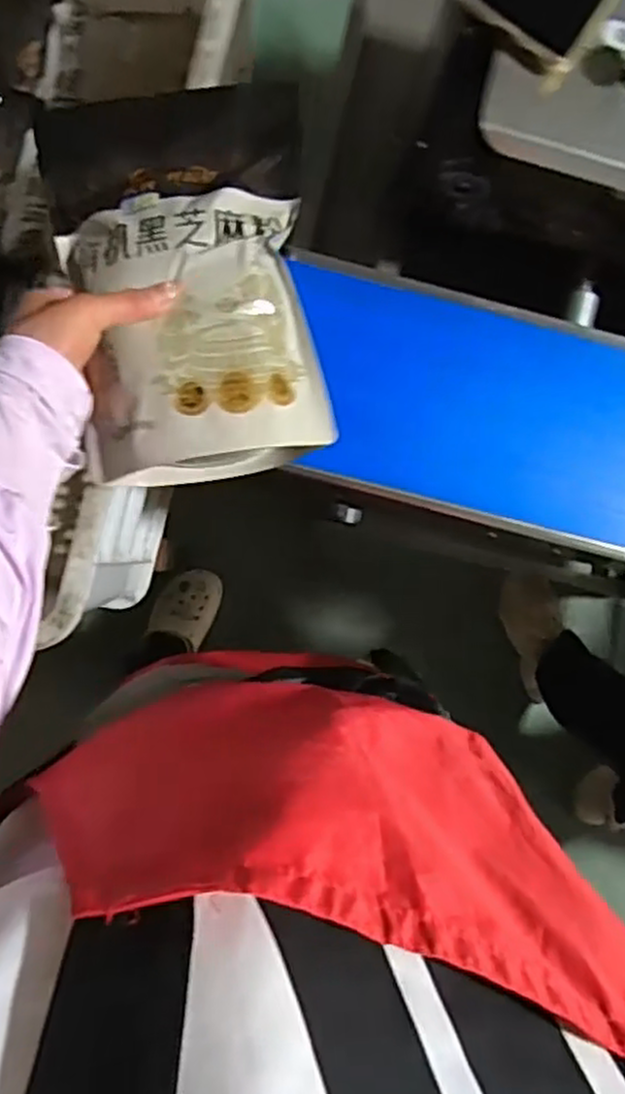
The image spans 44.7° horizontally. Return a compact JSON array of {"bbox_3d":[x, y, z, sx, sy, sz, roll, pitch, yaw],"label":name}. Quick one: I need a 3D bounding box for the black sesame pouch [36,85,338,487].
[{"bbox_3d":[-0.084,-0.168,0.480,0.165,0.060,0.244,-6,89,-3],"label":"black sesame pouch"}]

